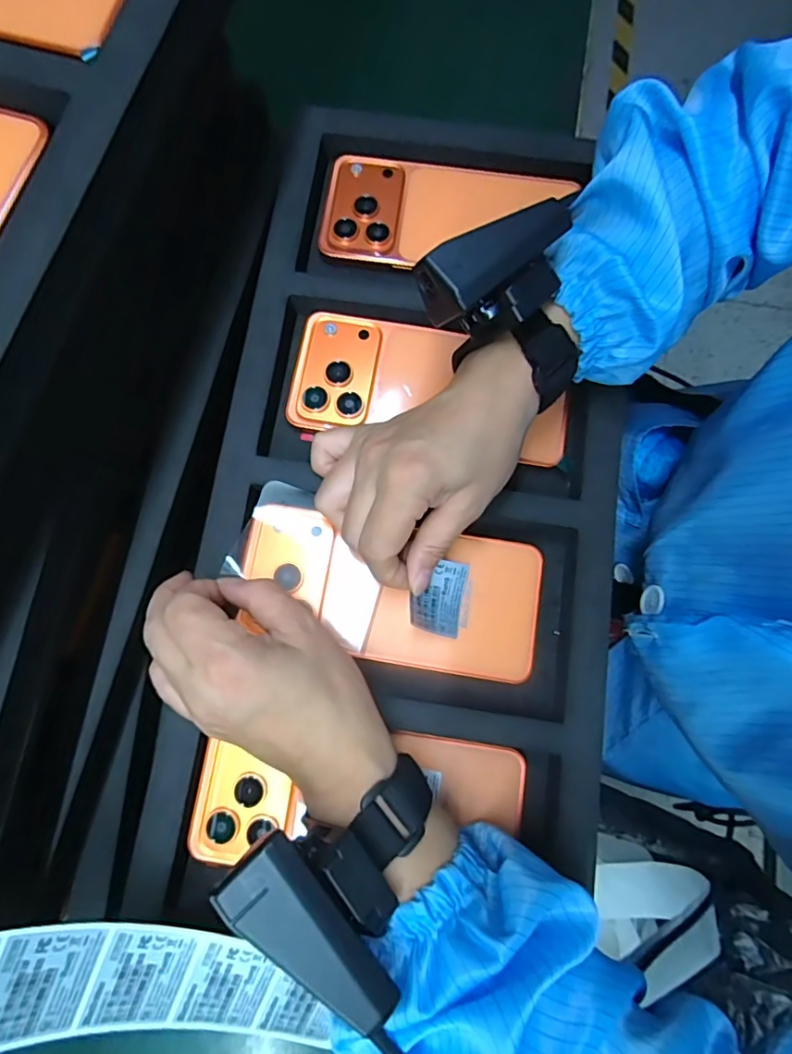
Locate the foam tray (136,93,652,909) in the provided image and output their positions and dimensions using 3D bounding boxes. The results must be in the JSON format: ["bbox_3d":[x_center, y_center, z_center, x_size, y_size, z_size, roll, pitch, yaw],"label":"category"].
[{"bbox_3d":[0.016,-0.030,0.296,0.222,0.029,0.446,10,79,3],"label":"foam tray"}]

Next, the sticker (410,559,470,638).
[{"bbox_3d":[0.023,0.036,0.276,0.031,0.006,0.039,16,76,-23],"label":"sticker"}]

